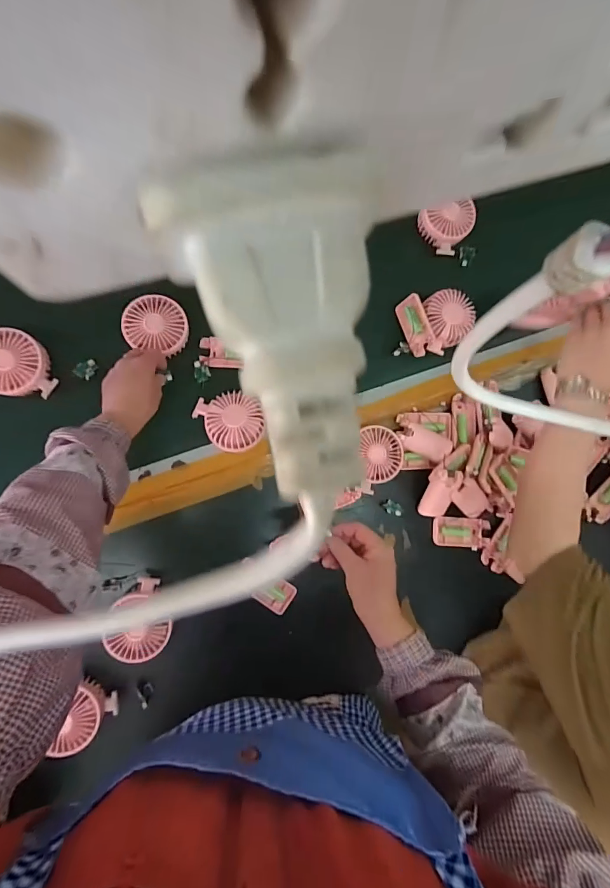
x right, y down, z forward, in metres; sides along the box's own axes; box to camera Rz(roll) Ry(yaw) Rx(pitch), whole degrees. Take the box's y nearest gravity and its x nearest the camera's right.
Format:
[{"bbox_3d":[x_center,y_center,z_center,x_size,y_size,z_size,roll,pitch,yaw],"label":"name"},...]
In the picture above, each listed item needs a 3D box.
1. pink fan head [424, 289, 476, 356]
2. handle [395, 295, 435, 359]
[{"bbox_3d":[0.235,-0.198,0.635,0.079,0.029,0.098,-4,87,-8],"label":"pink fan head"},{"bbox_3d":[0.179,-0.191,0.634,0.036,0.033,0.095,-19,89,-8],"label":"handle"}]

